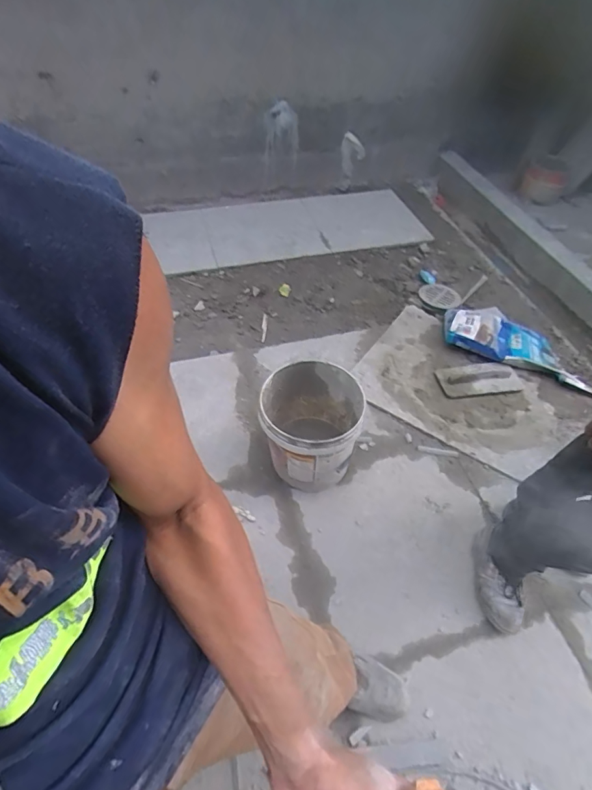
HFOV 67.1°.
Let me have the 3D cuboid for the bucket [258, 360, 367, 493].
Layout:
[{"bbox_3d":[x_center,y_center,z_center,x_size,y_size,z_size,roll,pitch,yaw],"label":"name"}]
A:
[{"bbox_3d":[0.045,0.109,1.396,0.292,0.307,0.307,2,49,-2],"label":"bucket"}]

